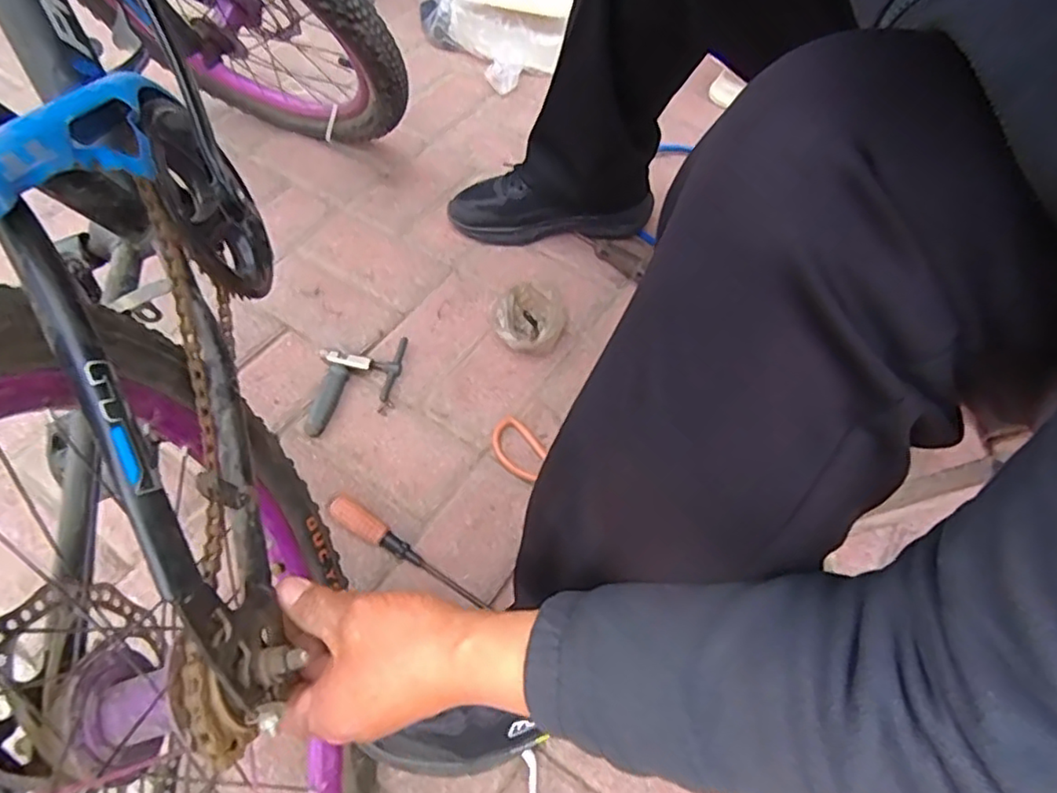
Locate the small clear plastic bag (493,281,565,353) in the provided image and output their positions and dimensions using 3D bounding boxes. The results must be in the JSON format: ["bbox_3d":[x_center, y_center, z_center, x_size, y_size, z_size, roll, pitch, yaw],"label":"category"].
[{"bbox_3d":[0.001,-0.092,0.763,0.091,0.047,0.078,-39,67,-25],"label":"small clear plastic bag"}]

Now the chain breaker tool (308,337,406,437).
[{"bbox_3d":[-0.196,-0.019,0.718,0.094,0.022,0.135,3,56,-2],"label":"chain breaker tool"}]

